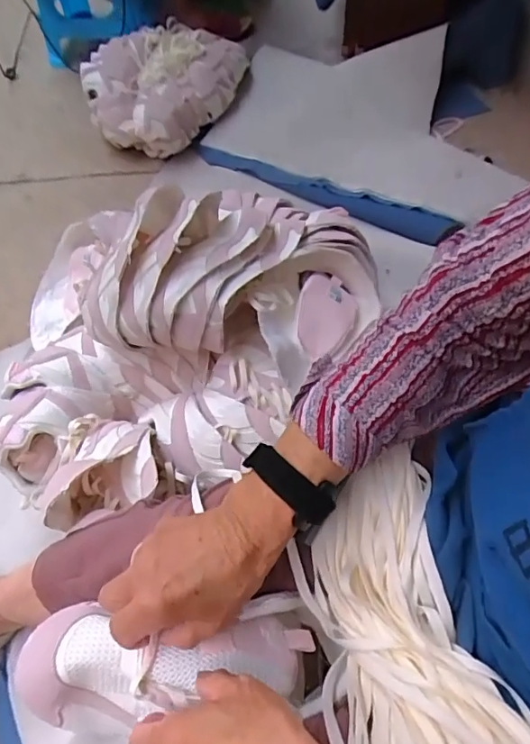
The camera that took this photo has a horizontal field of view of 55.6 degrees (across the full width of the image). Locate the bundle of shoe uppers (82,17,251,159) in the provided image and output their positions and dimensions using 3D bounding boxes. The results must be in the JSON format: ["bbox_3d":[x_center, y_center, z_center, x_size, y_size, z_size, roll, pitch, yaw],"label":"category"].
[{"bbox_3d":[-0.250,-0.702,1.234,0.316,0.143,0.400,23,62,12],"label":"bundle of shoe uppers"}]

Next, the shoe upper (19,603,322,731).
[{"bbox_3d":[-0.071,0.215,0.372,0.209,0.044,0.083,-2,58,-4],"label":"shoe upper"}]

